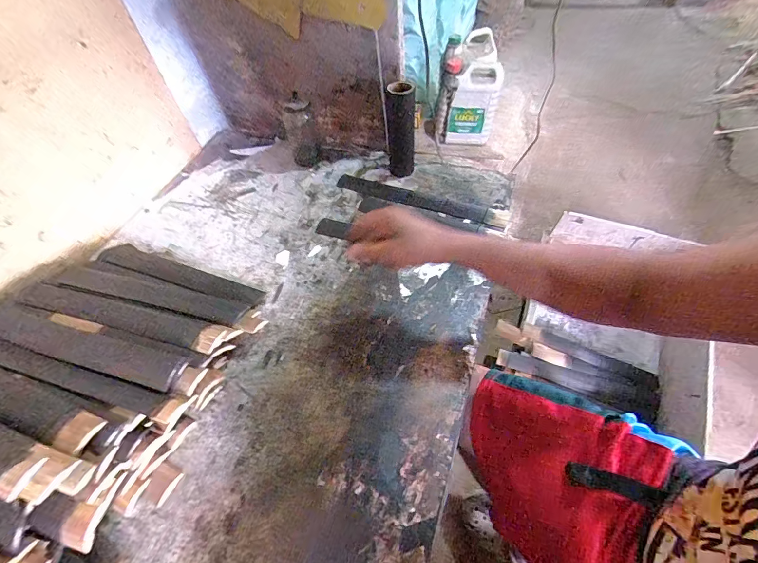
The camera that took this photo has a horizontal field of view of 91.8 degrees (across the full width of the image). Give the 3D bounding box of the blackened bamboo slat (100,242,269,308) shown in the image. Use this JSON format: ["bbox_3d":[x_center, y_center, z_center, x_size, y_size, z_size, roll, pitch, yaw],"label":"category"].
[{"bbox_3d":[-0.359,-0.014,0.661,0.333,0.008,0.057,16,41,13],"label":"blackened bamboo slat"}]

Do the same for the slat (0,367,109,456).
[{"bbox_3d":[-0.472,0.122,0.443,0.345,0.008,0.054,15,34,13],"label":"slat"}]

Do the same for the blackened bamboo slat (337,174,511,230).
[{"bbox_3d":[0.083,-0.170,0.753,0.356,0.011,0.046,19,57,17],"label":"blackened bamboo slat"}]

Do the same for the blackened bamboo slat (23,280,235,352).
[{"bbox_3d":[-0.386,0.049,0.545,0.343,0.011,0.051,11,40,9],"label":"blackened bamboo slat"}]

